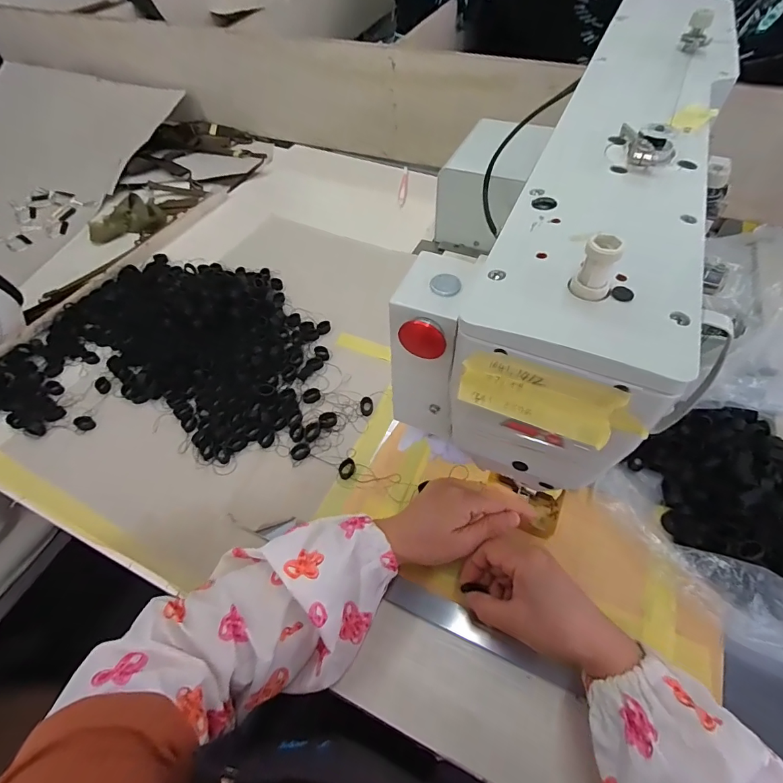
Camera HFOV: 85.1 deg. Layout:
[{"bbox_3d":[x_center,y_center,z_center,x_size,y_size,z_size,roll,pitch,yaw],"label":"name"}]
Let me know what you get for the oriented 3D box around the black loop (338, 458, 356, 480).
[{"bbox_3d":[-0.046,0.081,0.444,0.015,0.005,0.023,13,56,11],"label":"black loop"}]

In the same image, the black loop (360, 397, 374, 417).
[{"bbox_3d":[-0.028,0.017,0.489,0.015,0.013,0.020,-14,55,-8],"label":"black loop"}]

